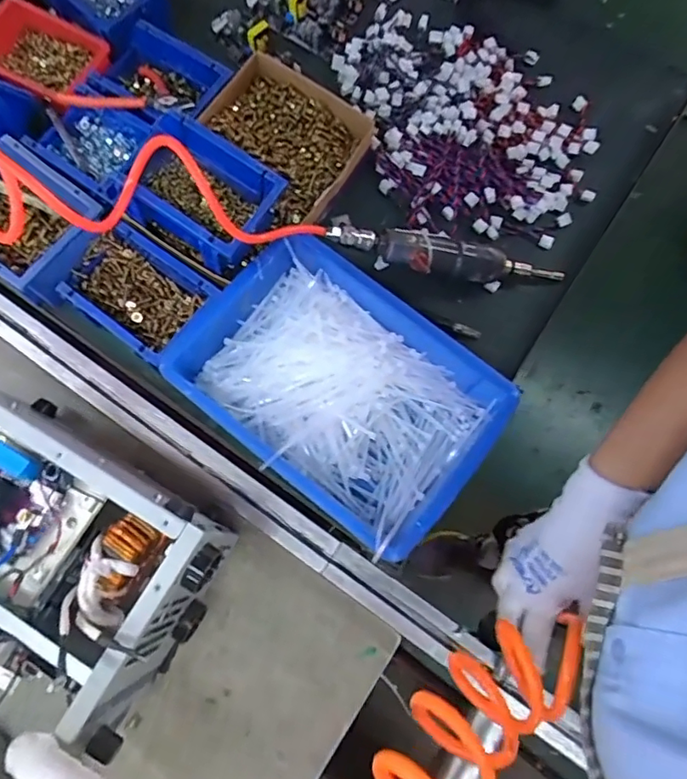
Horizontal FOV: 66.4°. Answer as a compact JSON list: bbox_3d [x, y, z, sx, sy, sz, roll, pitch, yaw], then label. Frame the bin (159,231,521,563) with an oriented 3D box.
[{"bbox_3d":[0.000,-0.011,0.550,0.297,0.090,0.235,37,78,9],"label":"bin"}]

